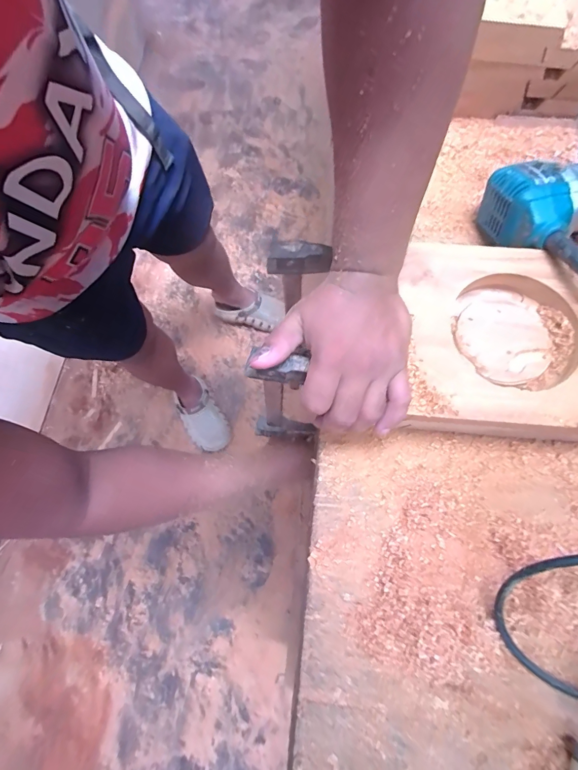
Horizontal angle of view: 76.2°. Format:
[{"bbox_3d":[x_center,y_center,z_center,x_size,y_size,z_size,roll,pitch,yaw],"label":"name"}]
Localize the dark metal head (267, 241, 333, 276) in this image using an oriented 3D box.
[{"bbox_3d":[0.009,-0.114,0.333,0.057,0.025,0.016,4,74,2],"label":"dark metal head"}]

